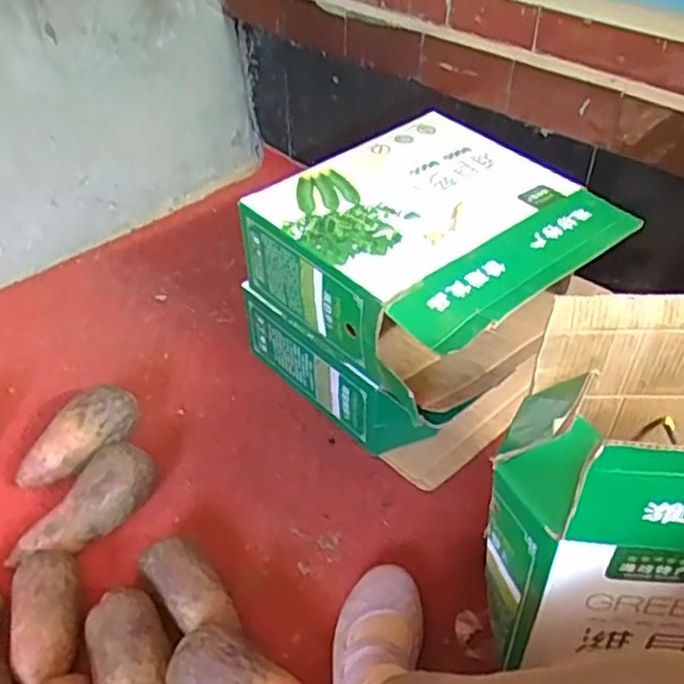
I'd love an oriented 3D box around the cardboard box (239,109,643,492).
[{"bbox_3d":[0.110,-0.061,0.948,0.340,0.314,0.330,-31,53,-30],"label":"cardboard box"}]

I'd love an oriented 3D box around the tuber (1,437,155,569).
[{"bbox_3d":[-0.297,0.198,0.836,0.078,0.070,0.179,22,47,19],"label":"tuber"}]

